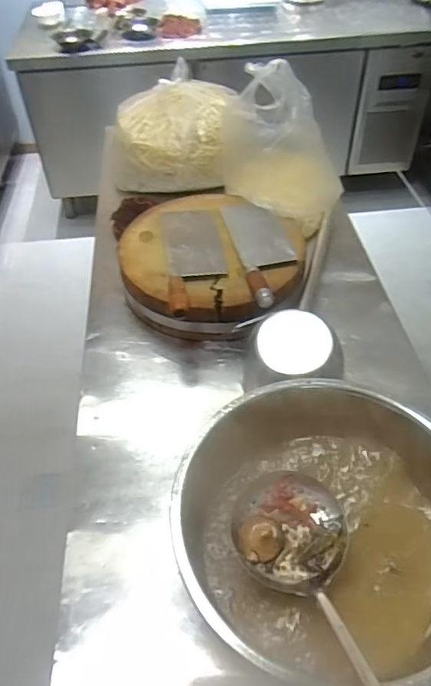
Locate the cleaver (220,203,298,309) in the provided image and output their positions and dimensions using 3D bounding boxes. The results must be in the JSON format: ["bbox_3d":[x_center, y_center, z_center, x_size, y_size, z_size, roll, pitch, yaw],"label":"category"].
[{"bbox_3d":[0.091,-0.187,0.966,0.103,0.036,0.323,-9,48,-6],"label":"cleaver"}]

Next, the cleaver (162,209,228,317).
[{"bbox_3d":[-0.038,-0.170,0.960,0.111,0.034,0.332,-6,48,-4],"label":"cleaver"}]

